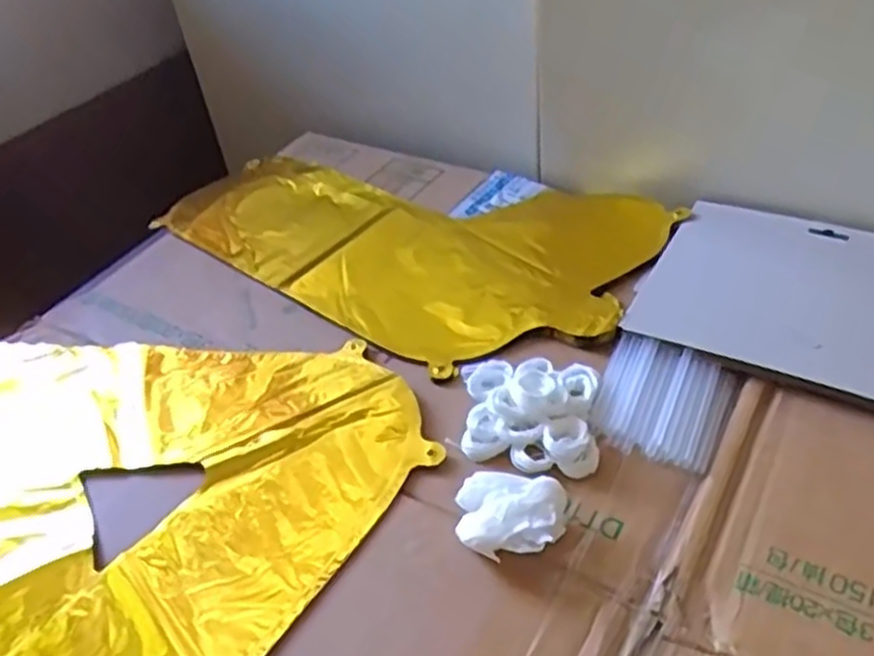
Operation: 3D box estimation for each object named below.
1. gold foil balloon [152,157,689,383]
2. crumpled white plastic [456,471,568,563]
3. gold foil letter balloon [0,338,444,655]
[{"bbox_3d":[-0.039,-0.075,0.611,0.396,0.018,0.215,20,48,26],"label":"gold foil balloon"},{"bbox_3d":[0.038,0.094,0.389,0.053,0.023,0.044,3,43,11],"label":"crumpled white plastic"},{"bbox_3d":[-0.226,0.097,0.447,0.356,0.018,0.324,21,49,27],"label":"gold foil letter balloon"}]

